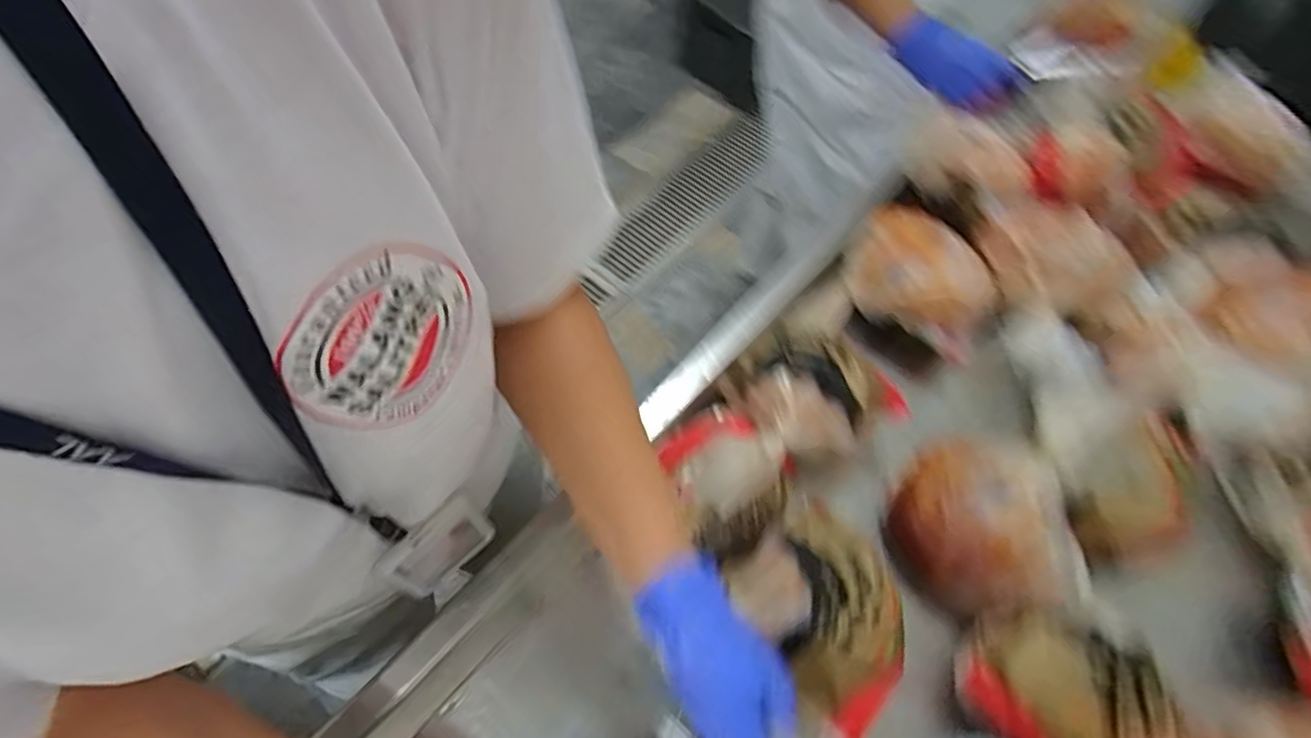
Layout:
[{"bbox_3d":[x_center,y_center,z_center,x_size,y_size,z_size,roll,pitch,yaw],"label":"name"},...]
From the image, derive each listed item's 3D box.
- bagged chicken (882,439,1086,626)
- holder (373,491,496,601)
[{"bbox_3d":[0.262,0.132,0.499,0.111,0.093,0.132,6,63,-1],"label":"bagged chicken"},{"bbox_3d":[-0.139,0.116,0.393,0.066,0.110,0.005,-39,71,-20],"label":"holder"}]

